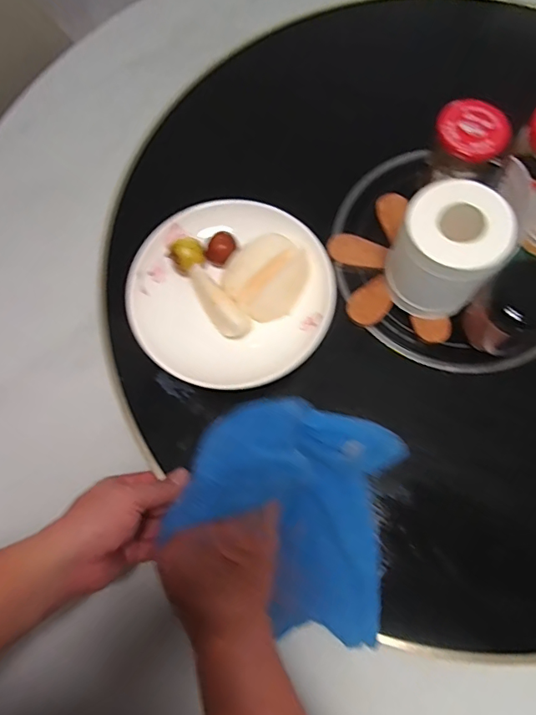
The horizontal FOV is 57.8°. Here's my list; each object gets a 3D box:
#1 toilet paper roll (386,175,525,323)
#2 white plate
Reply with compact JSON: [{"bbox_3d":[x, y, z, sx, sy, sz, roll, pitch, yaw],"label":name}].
[{"bbox_3d":[0.166,-0.096,0.467,0.092,0.116,0.083,23,74,9],"label":"toilet paper roll"},{"bbox_3d":[-0.038,-0.072,0.501,0.198,0.039,0.204,0,73,0],"label":"white plate"}]

